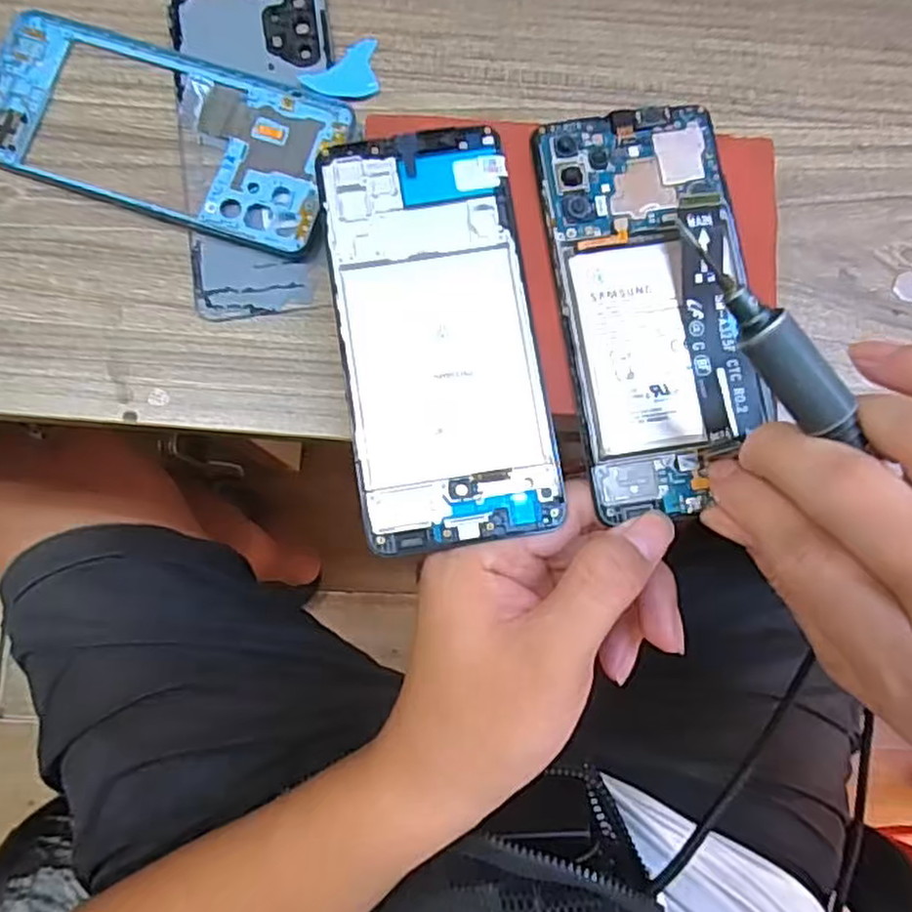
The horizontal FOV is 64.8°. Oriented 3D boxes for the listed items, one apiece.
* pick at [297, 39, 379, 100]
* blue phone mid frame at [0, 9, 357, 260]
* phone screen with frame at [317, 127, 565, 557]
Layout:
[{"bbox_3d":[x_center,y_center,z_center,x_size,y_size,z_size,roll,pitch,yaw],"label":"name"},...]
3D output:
[{"bbox_3d":[-0.048,-0.169,0.321,0.038,0.004,0.023,-36,82,-11],"label":"pick"},{"bbox_3d":[-0.125,-0.141,0.313,0.162,0.009,0.074,18,80,1],"label":"blue phone mid frame"},{"bbox_3d":[-0.007,-0.046,0.264,0.069,0.005,0.153,-8,83,-2],"label":"phone screen with frame"}]

